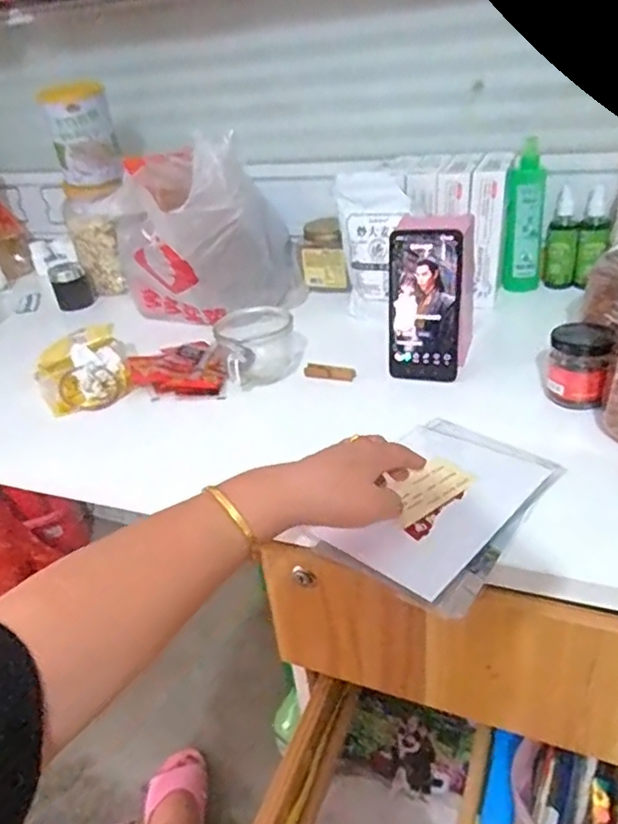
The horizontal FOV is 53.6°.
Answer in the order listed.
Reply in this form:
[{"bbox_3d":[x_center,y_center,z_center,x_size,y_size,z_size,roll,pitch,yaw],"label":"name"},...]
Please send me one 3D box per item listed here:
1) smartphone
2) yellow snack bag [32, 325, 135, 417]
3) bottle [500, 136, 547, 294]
[{"bbox_3d":[0.128,-0.114,0.674,0.076,0.165,0.010,6,23,19],"label":"smartphone"},{"bbox_3d":[-0.277,-0.054,0.755,0.113,0.058,0.115,-19,33,-19],"label":"yellow snack bag"},{"bbox_3d":[0.295,-0.258,0.840,0.045,0.186,0.044,12,36,28],"label":"bottle"}]

